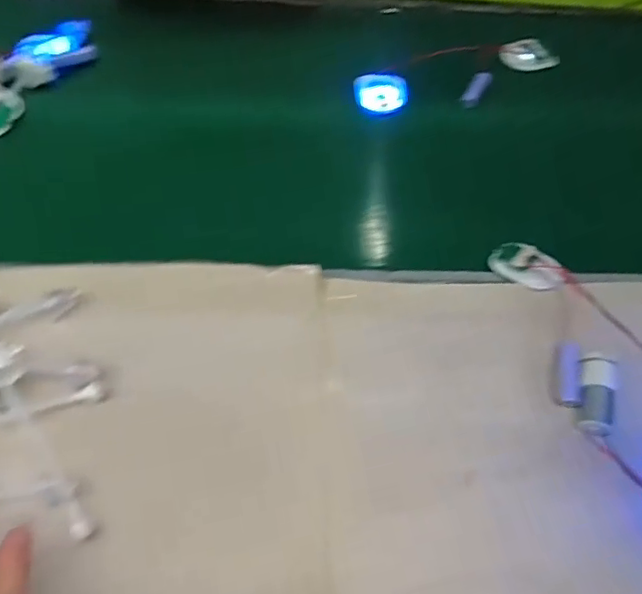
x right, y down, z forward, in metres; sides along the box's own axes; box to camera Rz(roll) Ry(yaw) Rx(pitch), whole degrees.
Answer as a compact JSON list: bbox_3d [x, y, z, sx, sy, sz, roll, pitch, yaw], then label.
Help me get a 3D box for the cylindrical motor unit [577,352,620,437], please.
[{"bbox_3d":[0.210,0.072,0.433,0.025,0.019,0.064,15,59,4],"label":"cylindrical motor unit"}]

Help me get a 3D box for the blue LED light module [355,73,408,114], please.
[{"bbox_3d":[0.067,-0.222,0.622,0.059,0.014,0.048,-9,60,-11],"label":"blue LED light module"}]

